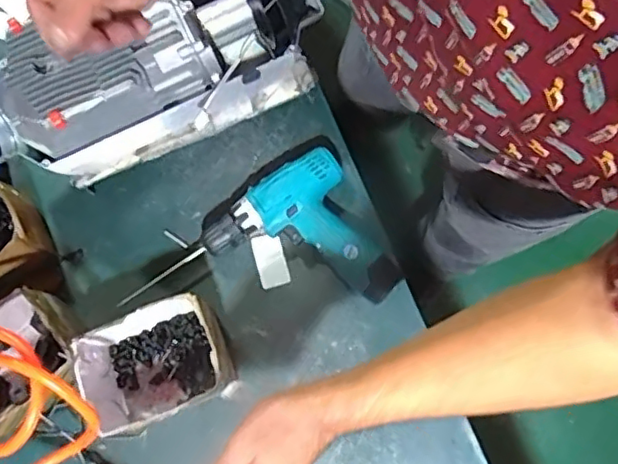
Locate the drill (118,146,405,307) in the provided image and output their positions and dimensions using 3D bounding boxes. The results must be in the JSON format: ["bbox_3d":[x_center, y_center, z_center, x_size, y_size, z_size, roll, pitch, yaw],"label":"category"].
[{"bbox_3d":[-0.053,0.050,0.710,0.291,0.053,0.200,-34,78,-4],"label":"drill"}]

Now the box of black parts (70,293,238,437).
[{"bbox_3d":[-0.169,0.145,0.672,0.152,0.094,0.114,-24,78,-3],"label":"box of black parts"}]

